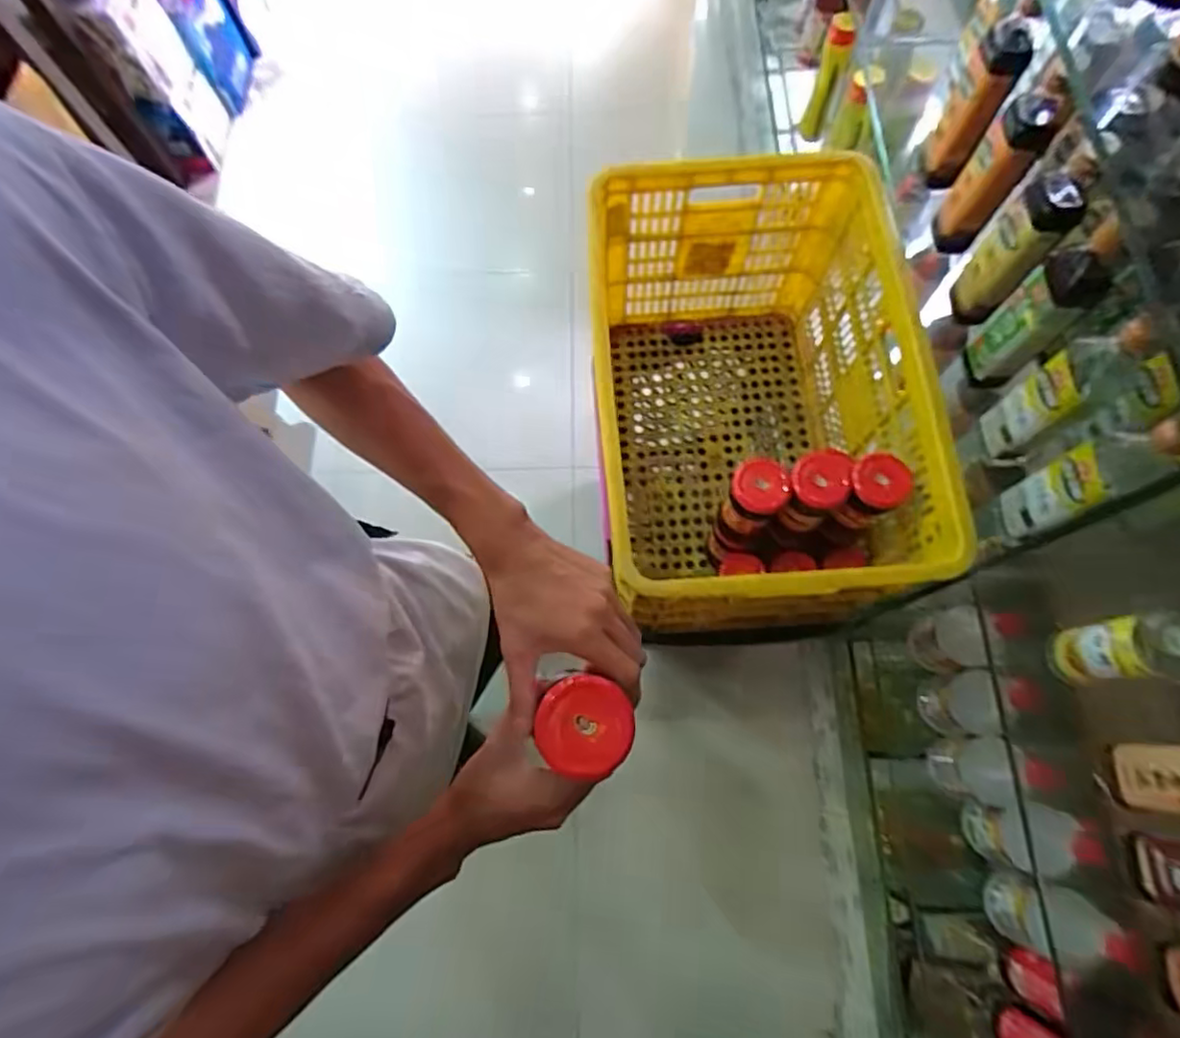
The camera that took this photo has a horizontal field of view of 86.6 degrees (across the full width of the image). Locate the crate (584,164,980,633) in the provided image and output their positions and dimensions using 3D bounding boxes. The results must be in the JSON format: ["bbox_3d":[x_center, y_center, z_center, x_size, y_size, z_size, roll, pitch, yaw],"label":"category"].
[{"bbox_3d":[0.224,-0.145,0.876,0.364,0.335,0.565,-5,71,-1],"label":"crate"}]

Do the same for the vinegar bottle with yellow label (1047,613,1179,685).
[{"bbox_3d":[0.514,0.115,0.568,0.060,0.243,0.059,-10,72,-3],"label":"vinegar bottle with yellow label"}]

